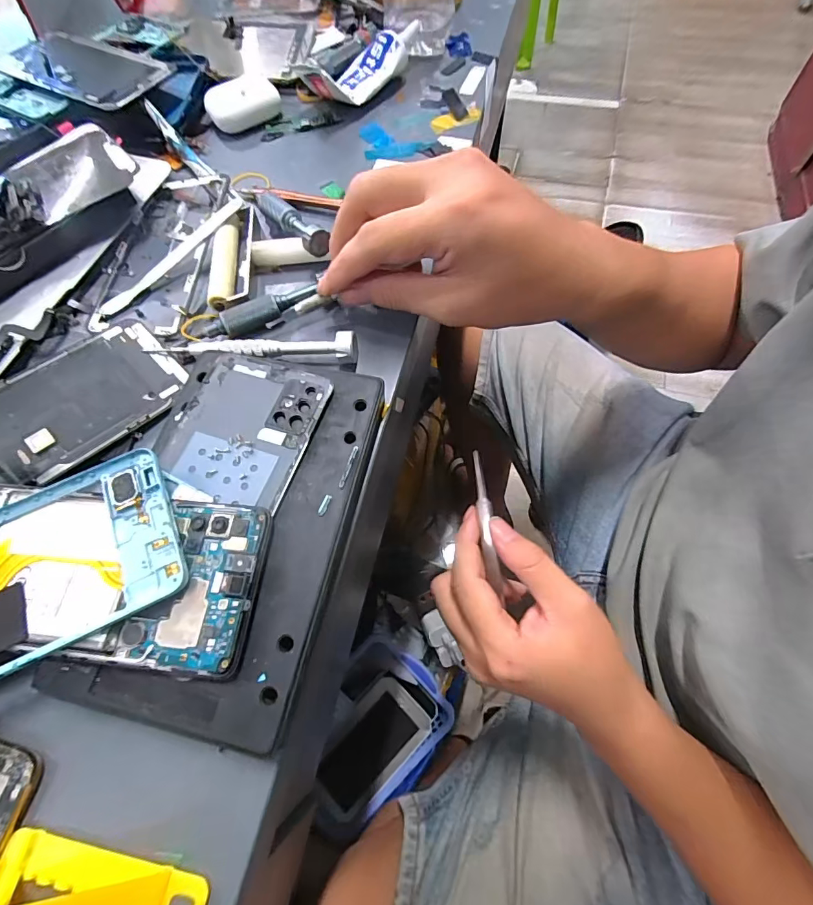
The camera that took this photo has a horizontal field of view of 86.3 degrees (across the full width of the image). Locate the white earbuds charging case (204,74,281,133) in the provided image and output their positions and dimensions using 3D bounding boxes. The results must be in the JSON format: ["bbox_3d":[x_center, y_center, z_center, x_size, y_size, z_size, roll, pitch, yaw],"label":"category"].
[{"bbox_3d":[-0.136,-0.292,0.363,0.059,0.023,0.032,-22,68,-12],"label":"white earbuds charging case"}]

